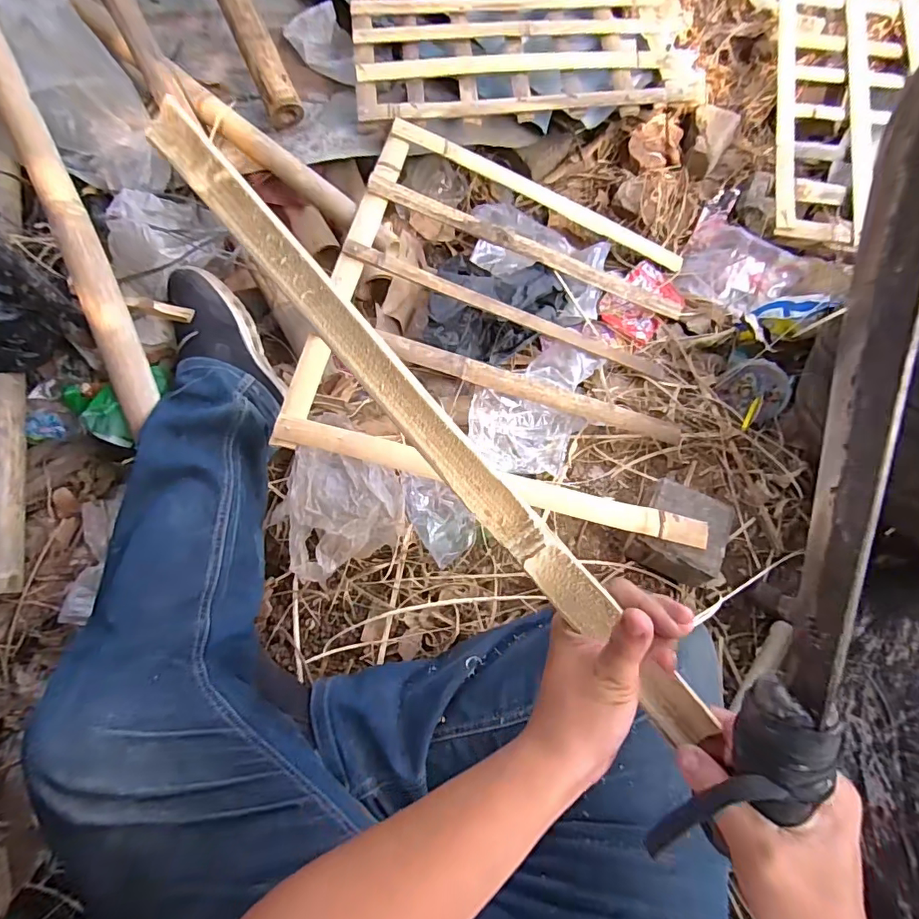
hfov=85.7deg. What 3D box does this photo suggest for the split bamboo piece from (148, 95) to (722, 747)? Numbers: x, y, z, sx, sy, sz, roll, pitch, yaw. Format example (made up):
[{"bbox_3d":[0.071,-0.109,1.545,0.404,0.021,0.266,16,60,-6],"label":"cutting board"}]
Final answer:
[{"bbox_3d":[-0.025,-0.028,0.311,0.026,0.021,0.512,-40,87,-16],"label":"split bamboo piece"}]

